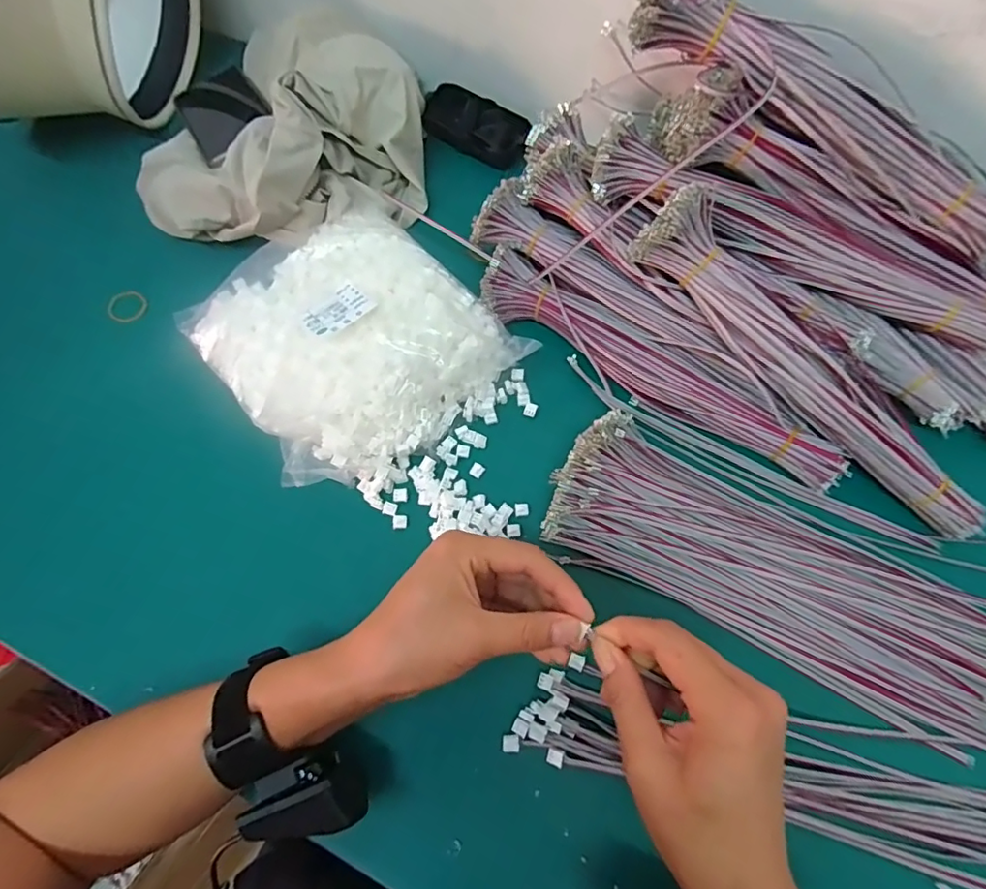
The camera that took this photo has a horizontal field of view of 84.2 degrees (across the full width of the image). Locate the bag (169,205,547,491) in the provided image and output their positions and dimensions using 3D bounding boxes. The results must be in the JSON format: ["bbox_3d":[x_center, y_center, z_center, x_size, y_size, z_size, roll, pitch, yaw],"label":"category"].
[{"bbox_3d":[-0.109,-0.082,0.417,0.190,0.049,0.194,-38,72,-11],"label":"bag"}]

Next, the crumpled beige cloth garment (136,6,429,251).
[{"bbox_3d":[-0.189,-0.283,0.486,0.245,0.084,0.220,-5,69,1],"label":"crumpled beige cloth garment"}]

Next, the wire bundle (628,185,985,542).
[{"bbox_3d":[0.211,-0.049,0.364,0.290,0.035,0.038,46,77,0],"label":"wire bundle"}]

